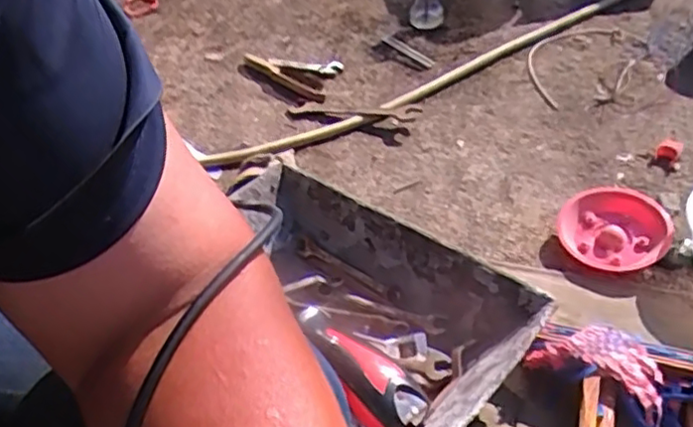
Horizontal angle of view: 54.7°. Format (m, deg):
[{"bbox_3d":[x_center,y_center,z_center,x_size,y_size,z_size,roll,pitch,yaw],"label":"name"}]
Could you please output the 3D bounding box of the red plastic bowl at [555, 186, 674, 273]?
[{"bbox_3d":[0.429,0.027,1.068,0.161,0.057,0.163,-3,41,2],"label":"red plastic bowl"}]

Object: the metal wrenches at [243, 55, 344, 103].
[{"bbox_3d":[-0.111,-0.328,1.522,0.139,0.028,0.228,-34,49,-29],"label":"metal wrenches"}]

